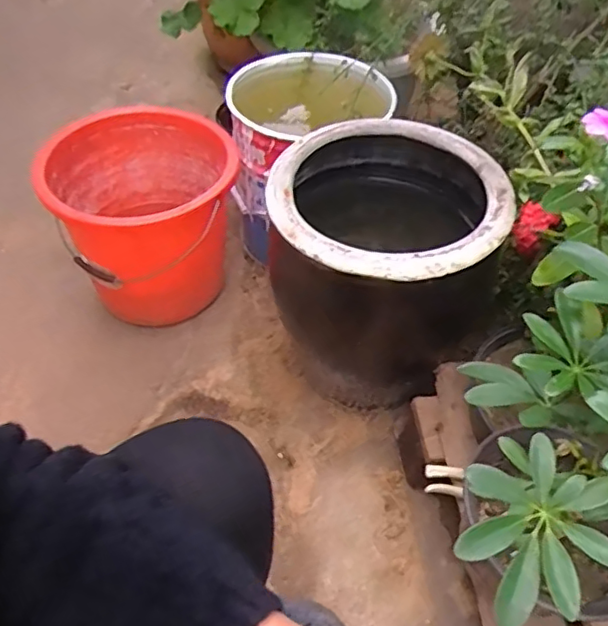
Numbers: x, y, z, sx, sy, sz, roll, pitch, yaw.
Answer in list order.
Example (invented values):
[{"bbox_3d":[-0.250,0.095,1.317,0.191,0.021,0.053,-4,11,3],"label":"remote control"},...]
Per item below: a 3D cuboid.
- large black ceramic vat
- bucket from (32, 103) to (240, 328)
[{"bbox_3d":[0.115,-0.051,0.911,0.325,0.363,0.307,2,49,-2],"label":"large black ceramic vat"},{"bbox_3d":[-0.259,-0.146,1.008,0.286,0.279,0.286,-4,50,-7],"label":"bucket"}]

